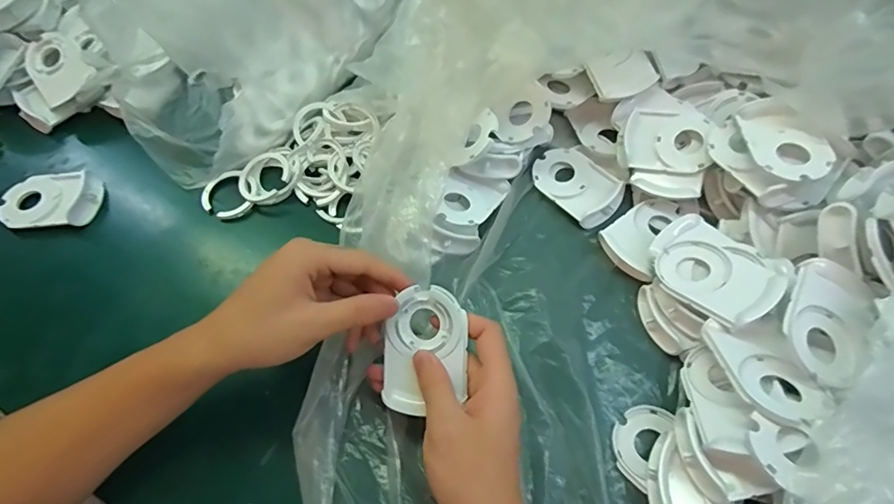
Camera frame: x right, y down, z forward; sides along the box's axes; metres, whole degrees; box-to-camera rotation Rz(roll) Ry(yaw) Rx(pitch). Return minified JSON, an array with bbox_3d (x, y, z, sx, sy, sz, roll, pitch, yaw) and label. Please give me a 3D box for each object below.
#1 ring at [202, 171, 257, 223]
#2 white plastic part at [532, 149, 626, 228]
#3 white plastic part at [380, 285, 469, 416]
[{"bbox_3d":[-0.200,-0.052,0.453,0.050,0.014,0.045,-13,62,-8],"label":"ring"},{"bbox_3d":[0.118,-0.063,0.451,0.054,0.016,0.082,-37,67,-19],"label":"white plastic part"},{"bbox_3d":[-0.016,0.065,0.329,0.057,0.010,0.082,1,89,13],"label":"white plastic part"}]

